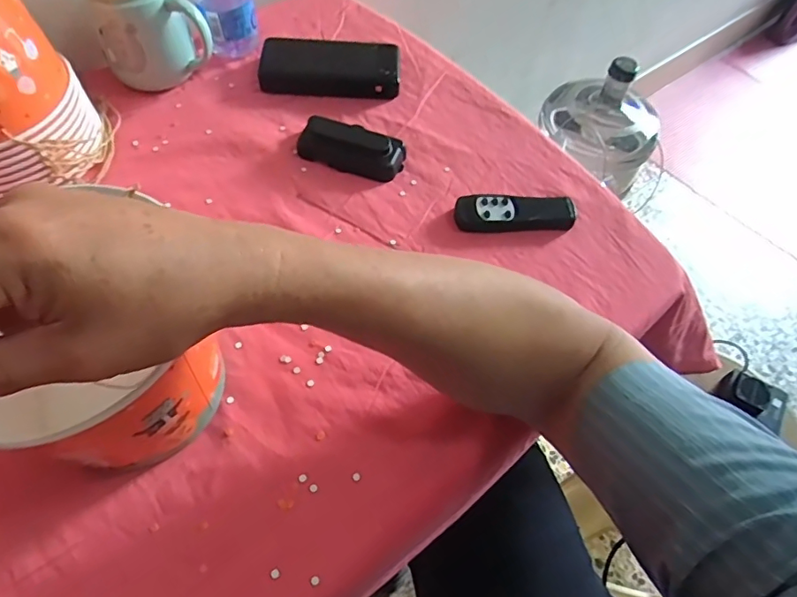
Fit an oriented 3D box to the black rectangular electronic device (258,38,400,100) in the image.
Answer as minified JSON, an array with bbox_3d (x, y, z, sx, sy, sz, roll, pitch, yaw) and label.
[{"bbox_3d":[-0.077,-0.263,0.600,0.154,0.027,0.063,0,59,-4],"label":"black rectangular electronic device"}]

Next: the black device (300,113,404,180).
[{"bbox_3d":[-0.048,-0.155,0.538,0.106,0.023,0.042,21,60,9],"label":"black device"}]

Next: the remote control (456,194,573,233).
[{"bbox_3d":[0.112,-0.082,0.509,0.113,0.017,0.040,2,59,-3],"label":"remote control"}]

